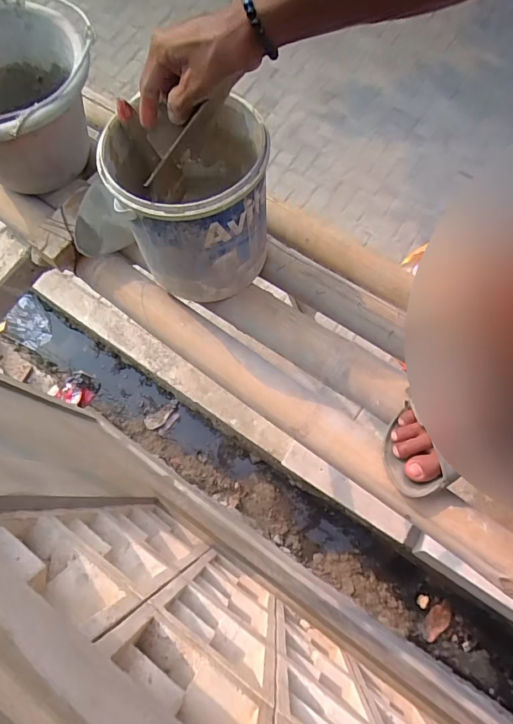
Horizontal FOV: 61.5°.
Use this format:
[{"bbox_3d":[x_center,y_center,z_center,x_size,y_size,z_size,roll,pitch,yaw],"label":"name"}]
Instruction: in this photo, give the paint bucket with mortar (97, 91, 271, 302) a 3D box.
[{"bbox_3d":[-0.073,-0.194,0.523,0.168,0.180,0.167,-1,72,2],"label":"paint bucket with mortar"}]

